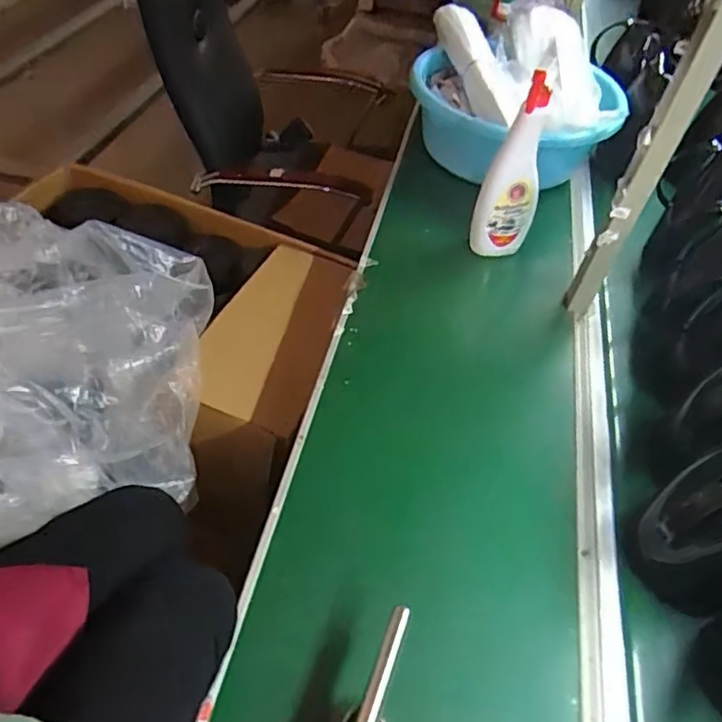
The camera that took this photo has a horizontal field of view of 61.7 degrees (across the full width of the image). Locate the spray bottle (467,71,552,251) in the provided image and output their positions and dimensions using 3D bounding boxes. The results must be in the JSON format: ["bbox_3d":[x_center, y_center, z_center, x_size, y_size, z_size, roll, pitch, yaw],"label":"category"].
[{"bbox_3d":[0.223,-0.280,0.881,0.088,0.291,0.053,1,49,-4],"label":"spray bottle"}]

